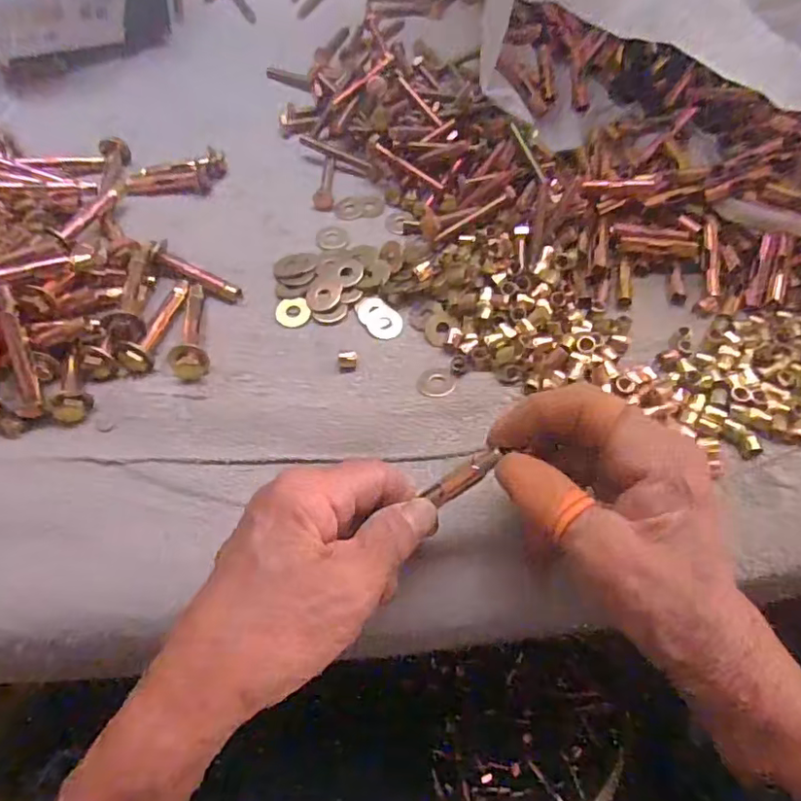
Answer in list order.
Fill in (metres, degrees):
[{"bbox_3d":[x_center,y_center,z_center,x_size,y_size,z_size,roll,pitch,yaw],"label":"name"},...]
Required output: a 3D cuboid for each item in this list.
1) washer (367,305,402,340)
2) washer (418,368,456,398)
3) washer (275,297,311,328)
[{"bbox_3d":[-0.010,-0.048,0.334,0.021,0.004,0.024,1,58,1],"label":"washer"},{"bbox_3d":[0.020,-0.011,0.310,0.020,0.004,0.019,0,58,0],"label":"washer"},{"bbox_3d":[-0.064,-0.053,0.334,0.019,0.004,0.020,-21,60,-13],"label":"washer"}]

